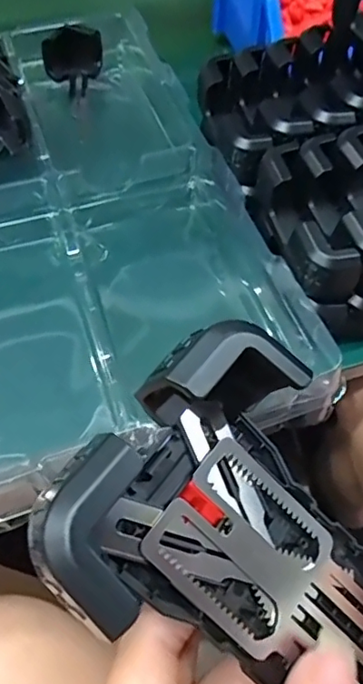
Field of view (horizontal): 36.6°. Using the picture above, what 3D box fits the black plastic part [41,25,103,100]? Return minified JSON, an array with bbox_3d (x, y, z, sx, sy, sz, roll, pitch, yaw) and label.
[{"bbox_3d":[-0.084,-0.218,0.423,0.043,0.044,0.016,5,40,-2],"label":"black plastic part"}]

